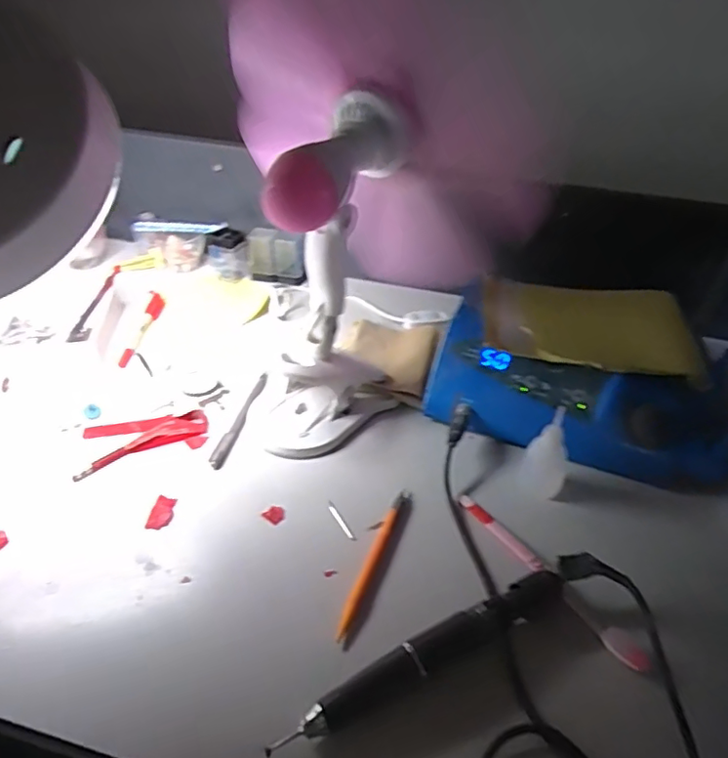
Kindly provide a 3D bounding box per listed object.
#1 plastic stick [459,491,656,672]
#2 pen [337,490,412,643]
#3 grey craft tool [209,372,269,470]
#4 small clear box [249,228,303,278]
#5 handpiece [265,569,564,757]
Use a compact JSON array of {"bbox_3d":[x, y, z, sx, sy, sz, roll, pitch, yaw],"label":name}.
[{"bbox_3d":[0.130,0.140,0.419,0.015,0.008,0.168,-23,45,-29],"label":"plastic stick"},{"bbox_3d":[0.008,0.130,0.428,0.010,0.007,0.135,17,41,17],"label":"pen"},{"bbox_3d":[-0.113,0.033,0.541,0.011,0.010,0.129,10,39,9],"label":"grey craft tool"},{"bbox_3d":[-0.112,-0.159,0.736,0.069,0.057,0.014,9,39,8],"label":"small clear box"},{"bbox_3d":[0.043,0.174,0.365,0.207,0.023,0.020,-17,43,-24],"label":"handpiece"}]

